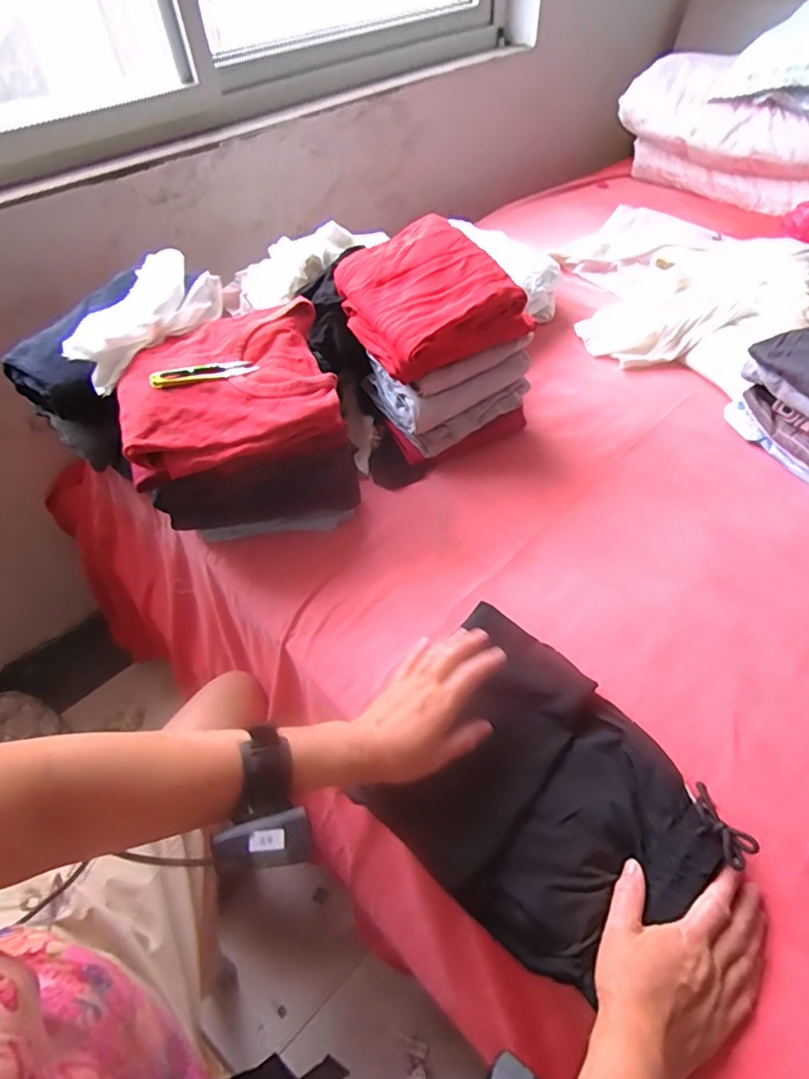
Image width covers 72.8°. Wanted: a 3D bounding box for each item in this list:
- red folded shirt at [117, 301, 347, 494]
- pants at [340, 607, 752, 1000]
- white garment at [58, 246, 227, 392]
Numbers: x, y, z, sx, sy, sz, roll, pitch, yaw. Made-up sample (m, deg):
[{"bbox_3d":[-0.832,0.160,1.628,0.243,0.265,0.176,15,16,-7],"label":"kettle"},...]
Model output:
[{"bbox_3d":[-0.212,-0.180,0.657,0.242,0.068,0.219,-16,52,-10],"label":"red folded shirt"},{"bbox_3d":[0.119,0.221,0.490,0.280,0.050,0.221,33,59,26],"label":"pants"},{"bbox_3d":[-0.332,-0.288,0.704,0.107,0.070,0.224,21,55,19],"label":"white garment"}]

